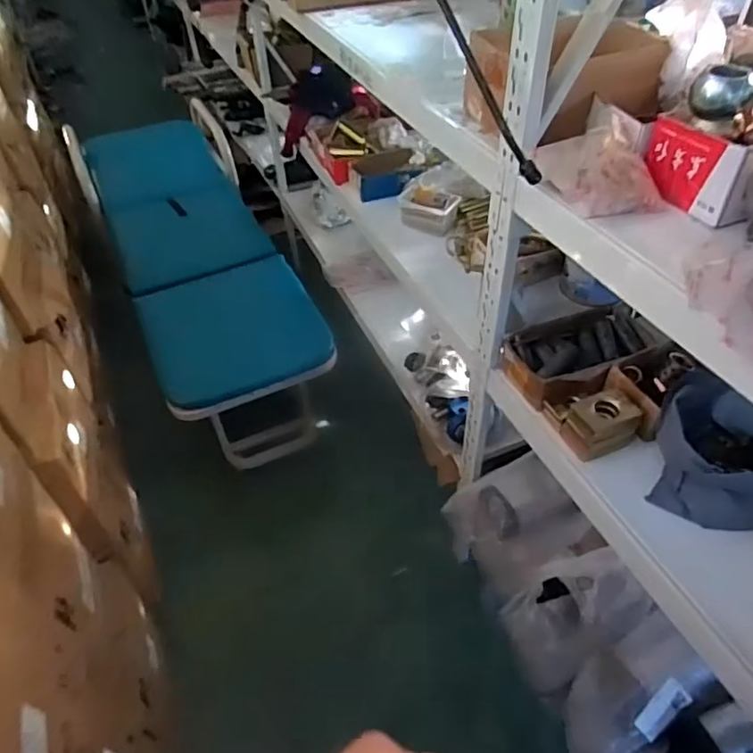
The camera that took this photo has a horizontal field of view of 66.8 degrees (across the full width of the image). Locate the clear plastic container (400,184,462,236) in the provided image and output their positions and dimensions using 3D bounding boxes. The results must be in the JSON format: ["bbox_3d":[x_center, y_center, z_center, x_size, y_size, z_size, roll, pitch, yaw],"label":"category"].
[{"bbox_3d":[0.120,-0.379,1.291,0.126,0.070,0.080,19,50,21],"label":"clear plastic container"}]

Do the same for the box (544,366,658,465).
[{"bbox_3d":[0.345,0.054,0.870,0.129,0.075,0.111,-13,46,-10],"label":"box"}]

